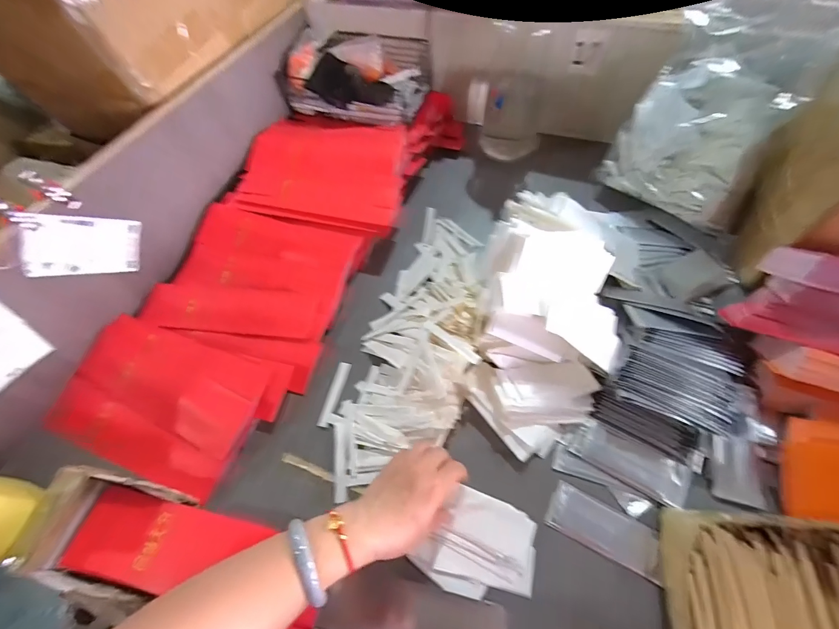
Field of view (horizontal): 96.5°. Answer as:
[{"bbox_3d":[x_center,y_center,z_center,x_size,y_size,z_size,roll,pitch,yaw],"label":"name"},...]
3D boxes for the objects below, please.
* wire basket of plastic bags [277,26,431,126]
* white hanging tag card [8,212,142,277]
[{"bbox_3d":[-0.128,-0.457,0.734,0.271,0.102,0.157,11,60,11],"label":"wire basket of plastic bags"},{"bbox_3d":[-0.455,-0.093,0.511,0.007,0.151,0.079,20,103,11],"label":"white hanging tag card"}]

